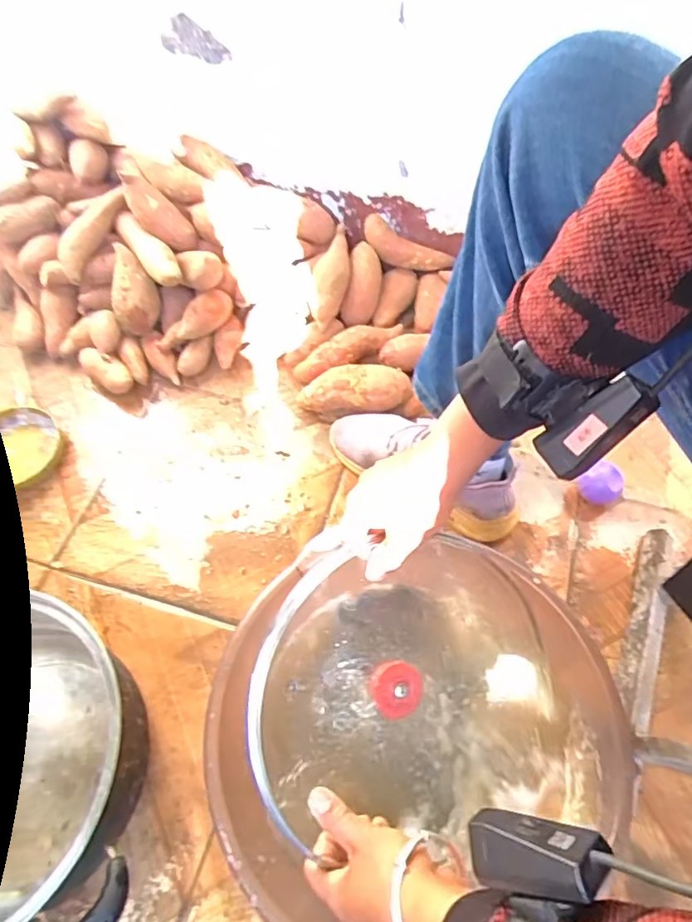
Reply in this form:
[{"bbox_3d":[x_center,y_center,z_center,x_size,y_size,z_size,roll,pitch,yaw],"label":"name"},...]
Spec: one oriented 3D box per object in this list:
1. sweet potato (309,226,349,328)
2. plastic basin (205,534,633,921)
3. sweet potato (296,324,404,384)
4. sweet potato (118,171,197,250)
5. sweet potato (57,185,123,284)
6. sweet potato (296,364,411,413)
[{"bbox_3d":[-0.022,-0.270,0.817,0.053,0.054,0.154,10,79,5],"label":"sweet potato"},{"bbox_3d":[0.054,0.251,0.511,0.323,0.170,0.301,1,59,0],"label":"plastic basin"},{"bbox_3d":[0.004,-0.161,0.821,0.168,0.051,0.050,-31,63,-18],"label":"sweet potato"},{"bbox_3d":[-0.268,-0.354,0.798,0.128,0.038,0.047,43,61,-21],"label":"sweet potato"},{"bbox_3d":[-0.377,-0.331,0.812,0.049,0.049,0.145,25,81,14],"label":"sweet potato"},{"bbox_3d":[0.009,-0.092,0.771,0.148,0.064,0.053,2,58,2],"label":"sweet potato"}]

